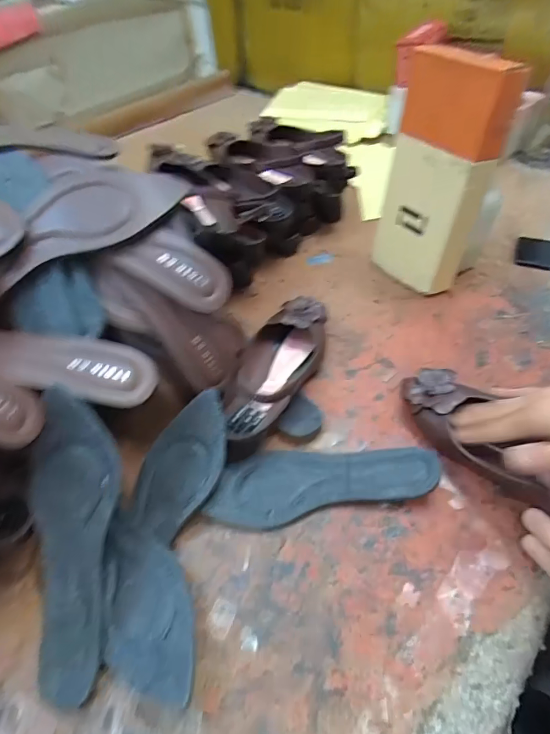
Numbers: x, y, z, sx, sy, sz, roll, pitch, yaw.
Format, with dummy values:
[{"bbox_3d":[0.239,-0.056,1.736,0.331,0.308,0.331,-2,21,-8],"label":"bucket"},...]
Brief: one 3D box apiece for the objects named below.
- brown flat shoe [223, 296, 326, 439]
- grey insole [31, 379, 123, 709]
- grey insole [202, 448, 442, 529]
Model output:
[{"bbox_3d":[-0.001,0.000,0.505,0.092,0.050,0.234,15,51,20],"label":"brown flat shoe"},{"bbox_3d":[-0.167,0.138,0.336,0.071,0.031,0.228,-2,84,6],"label":"grey insole"},{"bbox_3d":[0.046,0.111,0.419,0.217,0.027,0.074,-10,47,-2],"label":"grey insole"}]

